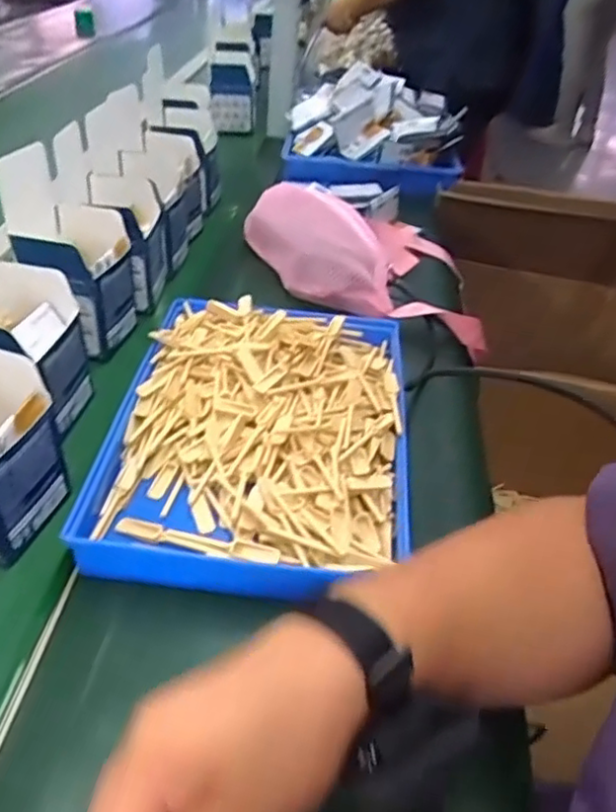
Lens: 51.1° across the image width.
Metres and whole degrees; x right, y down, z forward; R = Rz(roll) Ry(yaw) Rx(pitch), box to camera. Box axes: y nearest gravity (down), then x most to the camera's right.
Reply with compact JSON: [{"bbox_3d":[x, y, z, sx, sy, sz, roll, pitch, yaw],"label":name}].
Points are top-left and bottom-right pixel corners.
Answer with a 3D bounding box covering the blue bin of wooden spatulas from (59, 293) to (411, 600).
[{"bbox_3d":[-0.038,0.010,0.538,0.234,0.047,0.305,6,40,0],"label":"blue bin of wooden spatulas"}]

